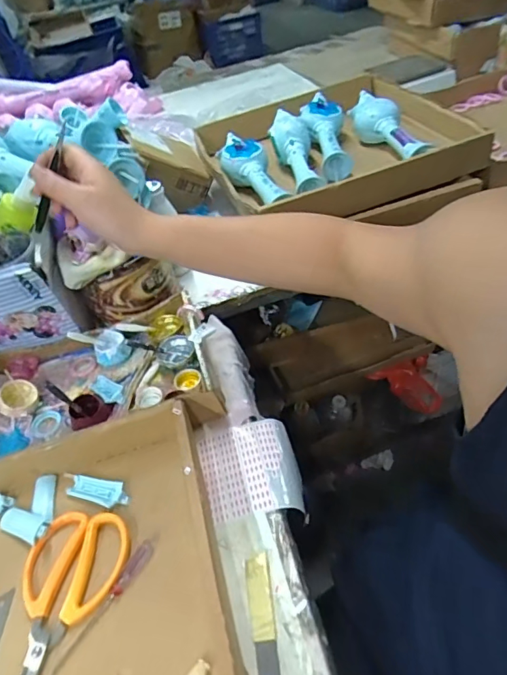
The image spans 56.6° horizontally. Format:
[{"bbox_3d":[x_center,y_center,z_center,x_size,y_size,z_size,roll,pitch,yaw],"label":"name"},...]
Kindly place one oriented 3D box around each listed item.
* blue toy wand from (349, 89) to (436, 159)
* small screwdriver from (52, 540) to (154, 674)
[{"bbox_3d":[0.238,-0.362,0.819,0.070,0.059,0.224,-14,43,-2],"label":"blue toy wand"},{"bbox_3d":[-0.127,0.231,0.408,0.015,0.009,0.118,18,51,28],"label":"small screwdriver"}]

